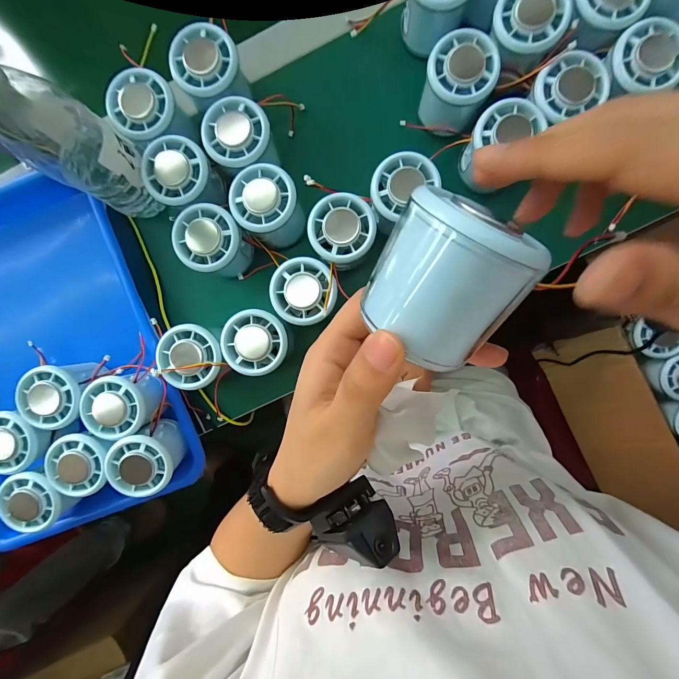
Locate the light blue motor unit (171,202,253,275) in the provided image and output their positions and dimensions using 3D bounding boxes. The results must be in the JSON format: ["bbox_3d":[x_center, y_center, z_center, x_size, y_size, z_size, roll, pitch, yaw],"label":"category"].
[{"bbox_3d":[-0.114,-0.089,0.307,0.055,0.060,0.053,0,92,3],"label":"light blue motor unit"}]

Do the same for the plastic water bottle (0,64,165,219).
[{"bbox_3d":[-0.204,-0.147,0.252,0.066,0.174,0.055,29,93,2],"label":"plastic water bottle"}]

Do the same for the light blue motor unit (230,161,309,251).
[{"bbox_3d":[-0.064,-0.119,0.302,0.053,0.056,0.058,0,92,3],"label":"light blue motor unit"}]

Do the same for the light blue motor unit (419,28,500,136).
[{"bbox_3d":[0.101,-0.219,0.290,0.054,0.054,0.056,0,92,3],"label":"light blue motor unit"}]

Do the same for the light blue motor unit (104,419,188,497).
[{"bbox_3d":[-0.177,0.111,0.313,0.054,0.047,0.055,0,92,3],"label":"light blue motor unit"}]

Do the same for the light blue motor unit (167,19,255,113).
[{"bbox_3d":[-0.113,-0.235,0.296,0.054,0.048,0.056,0,92,3],"label":"light blue motor unit"}]

